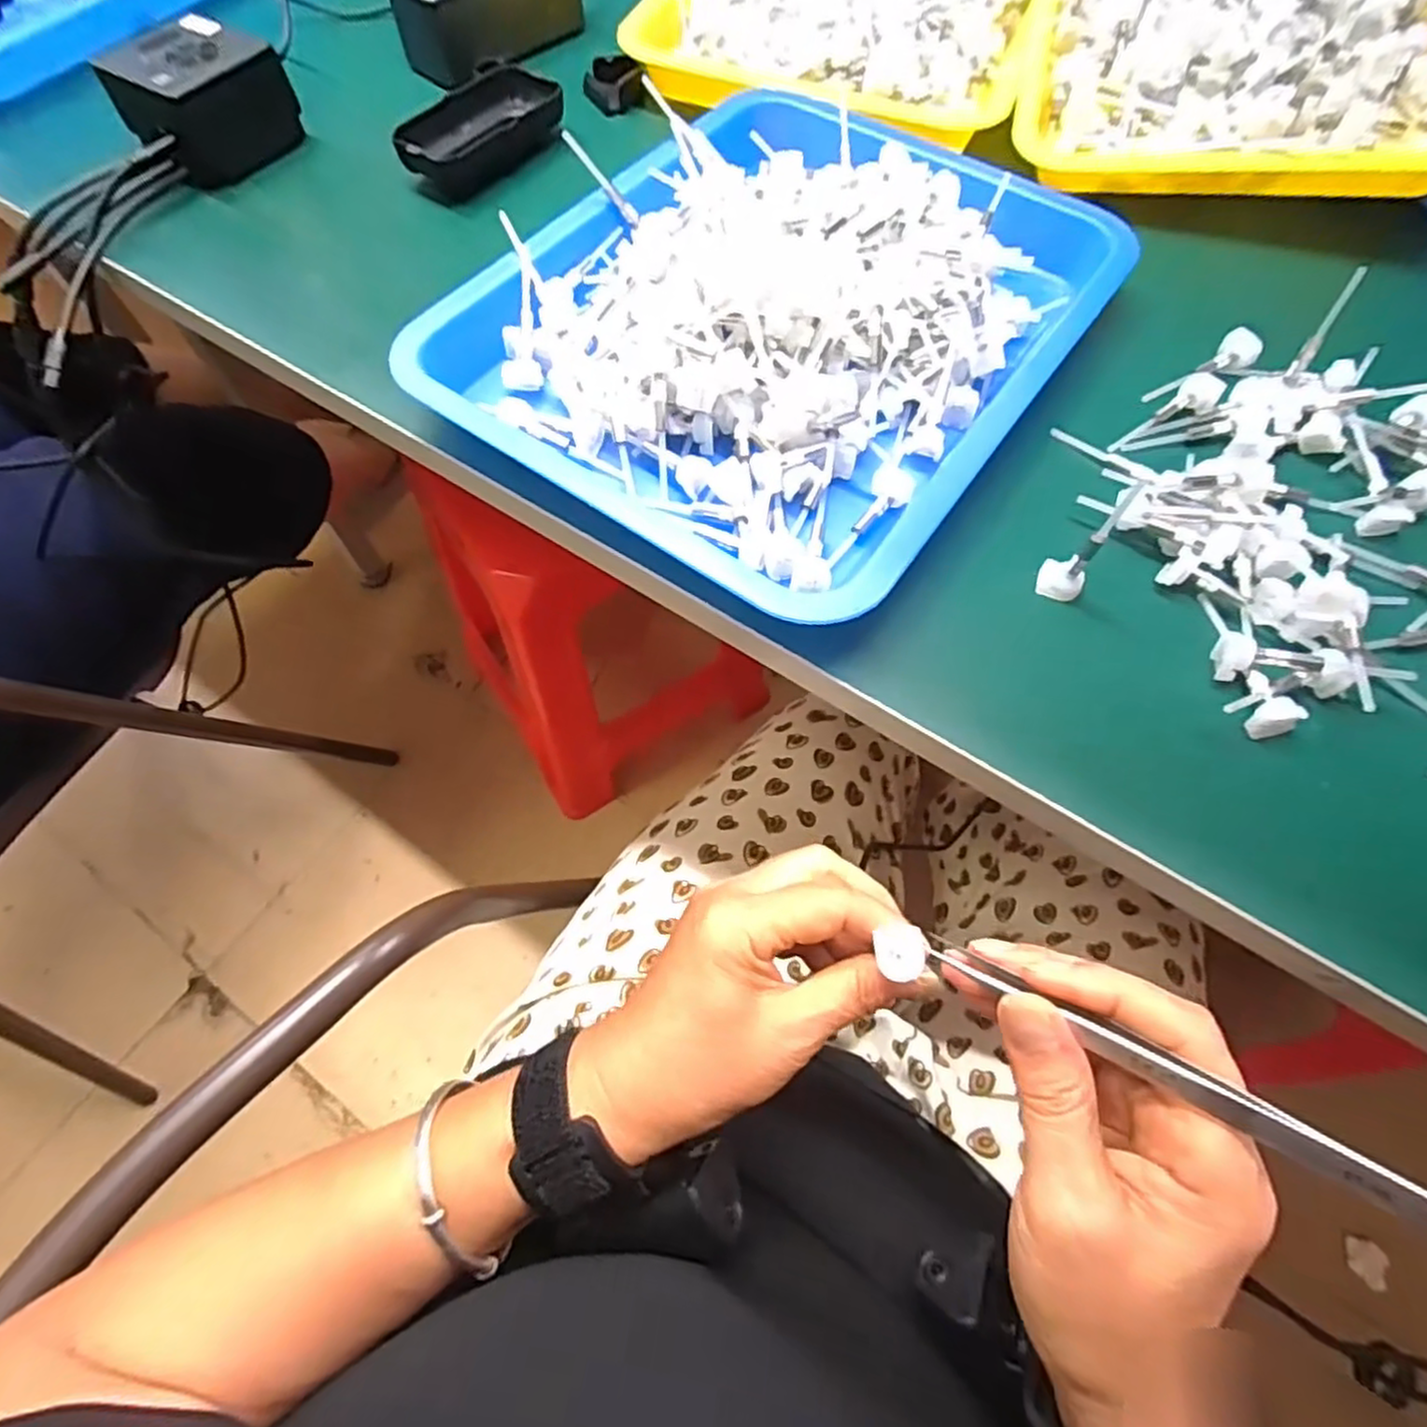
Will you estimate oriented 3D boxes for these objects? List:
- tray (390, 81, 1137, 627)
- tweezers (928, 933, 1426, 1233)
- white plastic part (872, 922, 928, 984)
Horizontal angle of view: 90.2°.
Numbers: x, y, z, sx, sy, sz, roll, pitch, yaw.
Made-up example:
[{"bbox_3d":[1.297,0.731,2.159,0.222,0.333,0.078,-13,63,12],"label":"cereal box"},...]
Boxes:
[{"bbox_3d":[0.035,-0.209,0.354,0.268,0.053,0.306,30,68,12],"label":"tray"},{"bbox_3d":[0.120,0.096,0.195,0.123,0.013,0.007,20,65,40],"label":"tweezers"},{"bbox_3d":[0.067,0.085,0.252,0.016,0.006,0.018,-4,67,-2],"label":"white plastic part"}]

